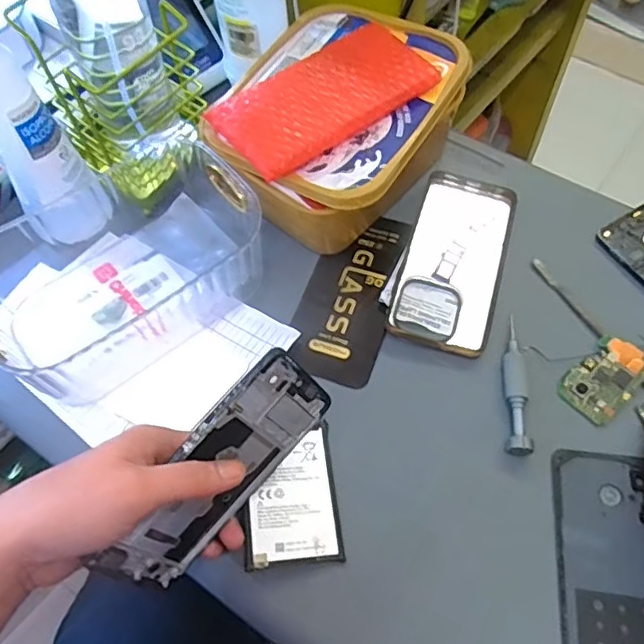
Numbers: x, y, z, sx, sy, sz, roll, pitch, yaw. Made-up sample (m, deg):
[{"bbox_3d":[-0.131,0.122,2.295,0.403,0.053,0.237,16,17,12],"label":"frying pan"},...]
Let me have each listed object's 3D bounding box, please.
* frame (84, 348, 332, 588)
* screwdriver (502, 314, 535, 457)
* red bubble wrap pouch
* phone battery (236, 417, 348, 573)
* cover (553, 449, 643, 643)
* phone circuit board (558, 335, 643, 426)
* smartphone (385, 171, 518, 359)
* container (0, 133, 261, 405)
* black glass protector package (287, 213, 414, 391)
[{"bbox_3d":[-0.062,0.090,0.355,0.156,0.076,0.007,-49,49,-7],"label":"frame"},{"bbox_3d":[0.142,0.045,0.430,0.018,0.014,0.104,4,62,3],"label":"screwdriver"},{"bbox_3d":[0.001,-0.177,0.458,0.165,0.018,0.083,-32,65,-15],"label":"red bubble wrap pouch"},{"bbox_3d":[-0.021,0.115,0.393,0.064,0.006,0.090,1,59,-14],"label":"phone battery"},{"bbox_3d":[0.187,0.162,0.368,0.072,0.007,0.158,7,62,5],"label":"cover"},{"bbox_3d":[0.209,0.041,0.432,0.068,0.007,0.040,-38,67,-17],"label":"phone circuit board"},{"bbox_3d":[0.111,-0.054,0.488,0.078,0.007,0.168,15,63,9],"label":"smartphone"},{"bbox_3d":[-0.161,-0.045,0.467,0.218,0.075,0.153,-36,67,-17],"label":"container"},{"bbox_3d":[0.024,-0.025,0.480,0.071,0.007,0.156,15,63,9],"label":"black glass protector package"}]

